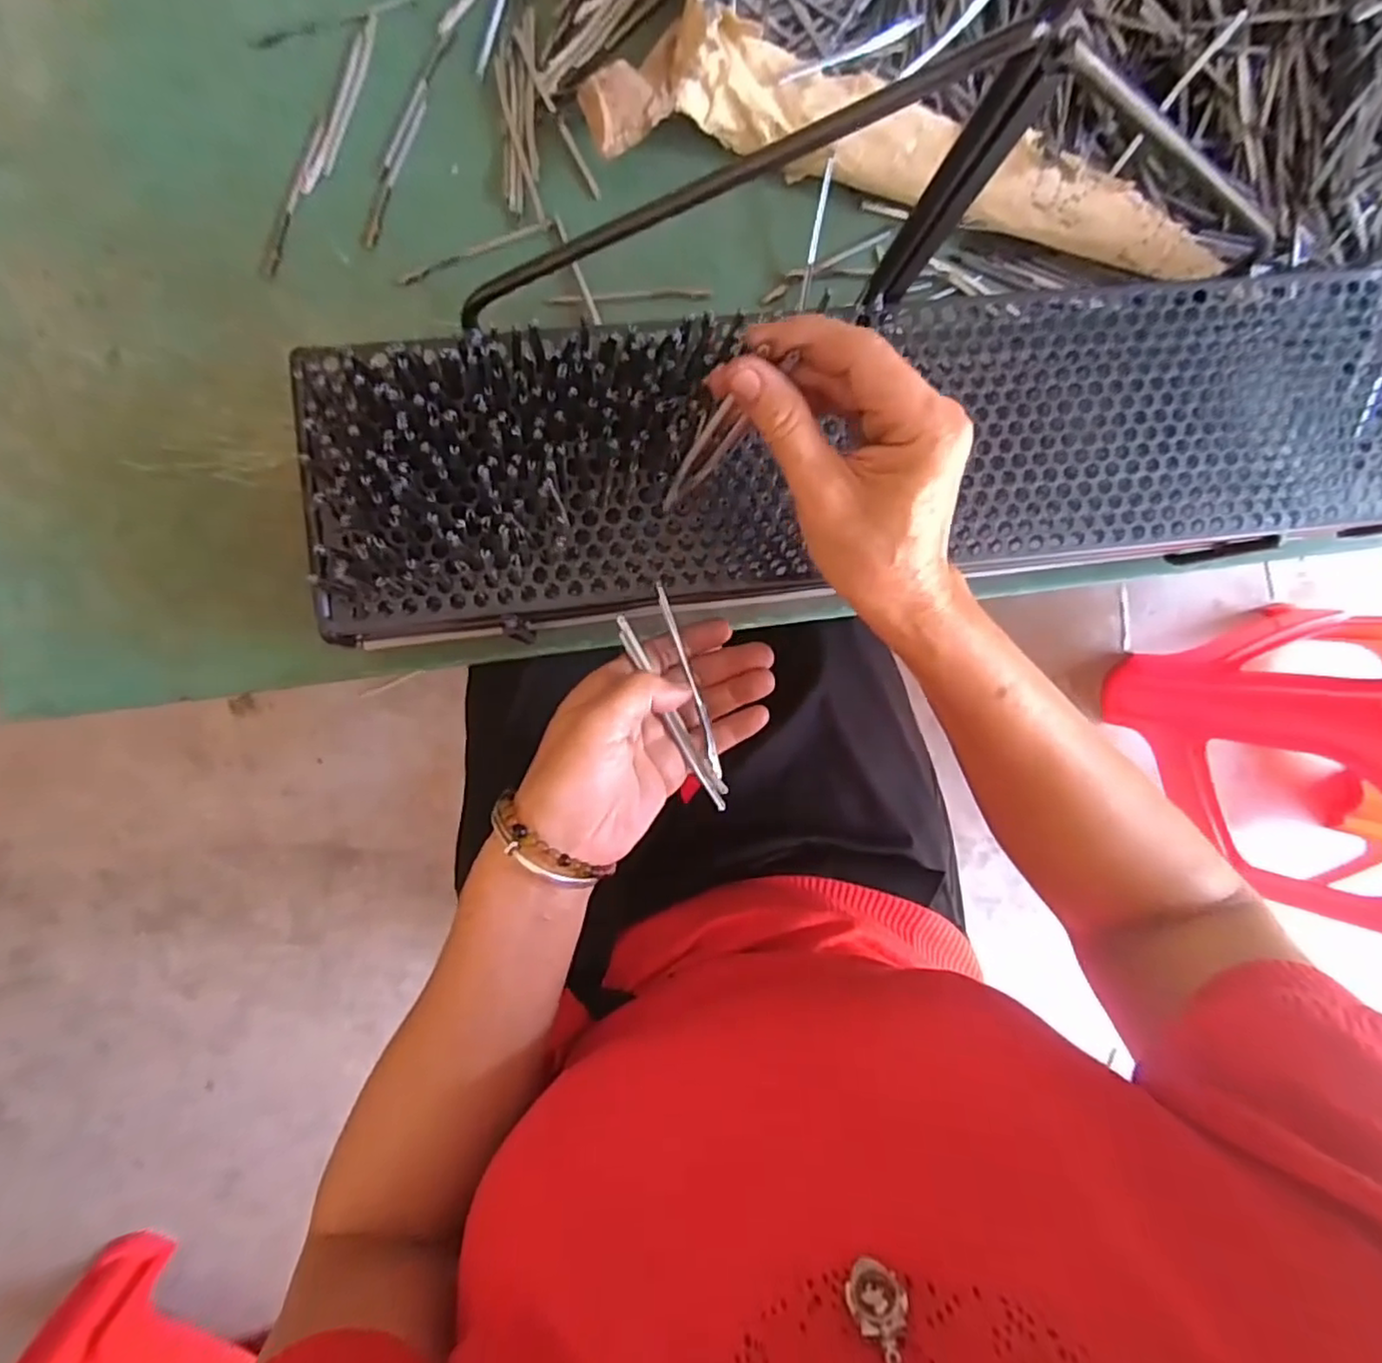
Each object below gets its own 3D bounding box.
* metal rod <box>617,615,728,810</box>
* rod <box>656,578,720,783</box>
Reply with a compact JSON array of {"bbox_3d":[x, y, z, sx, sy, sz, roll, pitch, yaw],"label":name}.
[{"bbox_3d":[-0.009,0.016,0.336,0.010,0.004,0.111,-29,92,-3],"label":"metal rod"},{"bbox_3d":[-0.001,0.000,0.340,0.004,0.005,0.105,-17,93,-4],"label":"rod"}]

